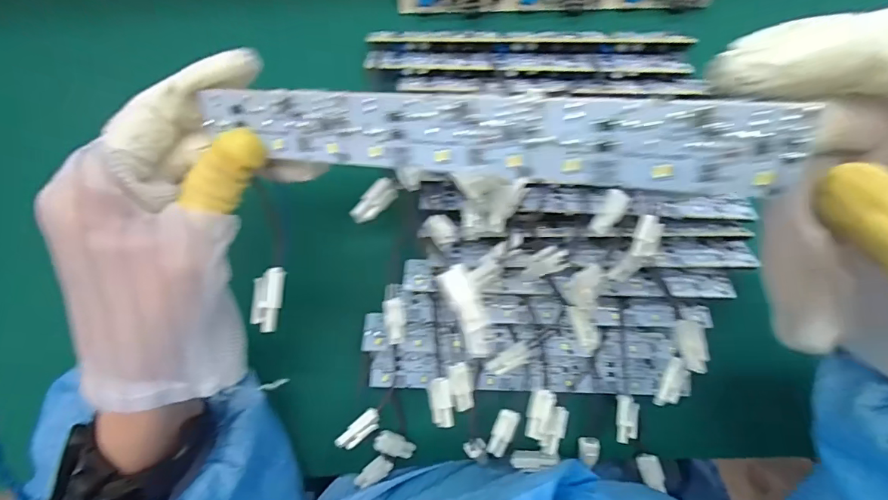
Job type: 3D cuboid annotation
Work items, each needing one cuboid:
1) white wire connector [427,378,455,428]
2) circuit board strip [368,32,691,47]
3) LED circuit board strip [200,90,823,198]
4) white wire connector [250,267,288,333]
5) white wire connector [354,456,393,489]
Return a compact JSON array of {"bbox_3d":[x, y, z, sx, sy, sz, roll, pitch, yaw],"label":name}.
[{"bbox_3d":[-0.001,0.083,0.250,0.012,0.004,0.026,-10,88,2],"label":"white wire connector"},{"bbox_3d":[0.052,-0.129,0.281,0.195,0.010,0.010,1,88,2],"label":"circuit board strip"},{"bbox_3d":[0.001,-0.036,0.144,0.182,0.004,0.024,8,120,20],"label":"LED circuit board strip"},{"bbox_3d":[-0.074,0.021,0.194,0.011,0.005,0.027,10,88,2],"label":"white wire connector"},{"bbox_3d":[-0.045,0.141,0.290,0.026,0.004,0.012,-35,87,0],"label":"white wire connector"}]

